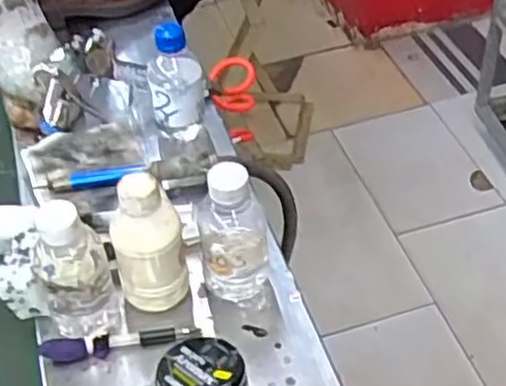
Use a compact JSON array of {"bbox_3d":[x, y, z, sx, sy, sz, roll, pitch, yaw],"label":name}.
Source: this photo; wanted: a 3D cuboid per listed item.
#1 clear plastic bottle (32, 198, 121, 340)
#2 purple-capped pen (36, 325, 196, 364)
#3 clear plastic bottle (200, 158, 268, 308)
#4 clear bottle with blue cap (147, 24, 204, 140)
[{"bbox_3d":[-0.146,0.060,0.587,0.058,0.119,0.056,-25,49,-17],"label":"clear plastic bottle"},{"bbox_3d":[-0.111,0.122,0.608,0.128,0.022,0.017,-9,46,-3],"label":"purple-capped pen"},{"bbox_3d":[-0.017,0.032,0.616,0.053,0.140,0.062,-7,46,-1],"label":"clear plastic bottle"},{"bbox_3d":[-0.080,-0.112,0.775,0.055,0.147,0.058,-7,46,-1],"label":"clear bottle with blue cap"}]

